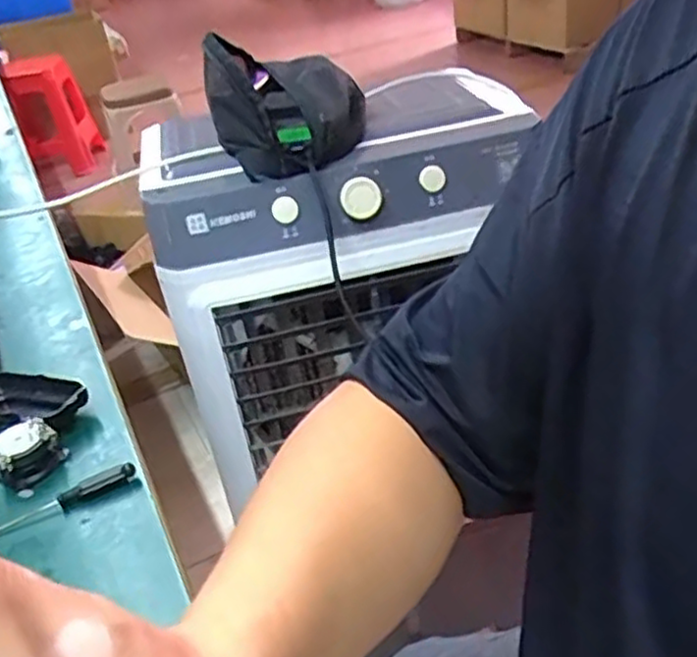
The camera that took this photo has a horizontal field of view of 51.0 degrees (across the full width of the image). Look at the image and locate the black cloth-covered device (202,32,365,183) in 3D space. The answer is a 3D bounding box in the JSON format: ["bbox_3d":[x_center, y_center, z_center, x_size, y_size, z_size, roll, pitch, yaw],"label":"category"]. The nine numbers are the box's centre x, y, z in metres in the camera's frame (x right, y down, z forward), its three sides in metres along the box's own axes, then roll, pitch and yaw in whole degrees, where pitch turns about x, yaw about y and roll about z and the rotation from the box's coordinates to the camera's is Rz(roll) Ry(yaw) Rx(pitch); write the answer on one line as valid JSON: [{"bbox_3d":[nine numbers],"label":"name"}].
[{"bbox_3d":[-0.065,-0.246,0.767,0.156,0.097,0.213,-7,33,2],"label":"black cloth-covered device"}]

